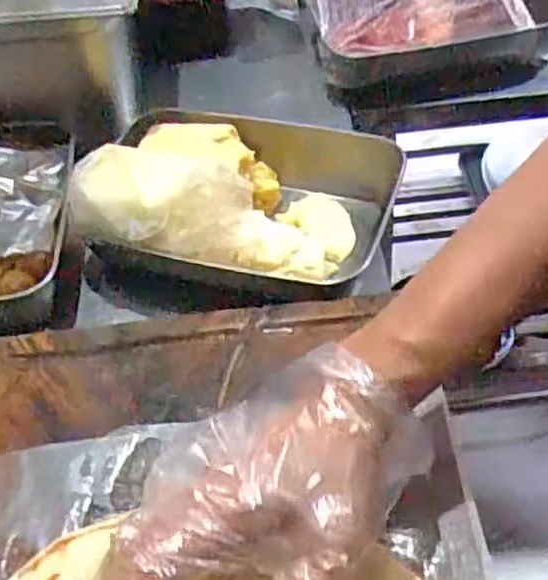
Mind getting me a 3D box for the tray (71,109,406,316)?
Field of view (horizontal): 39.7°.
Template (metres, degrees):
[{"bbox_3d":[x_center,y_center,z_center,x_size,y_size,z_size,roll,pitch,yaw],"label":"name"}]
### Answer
[{"bbox_3d":[-0.023,-0.069,0.559,0.201,0.093,0.151,7,51,11],"label":"tray"}]

